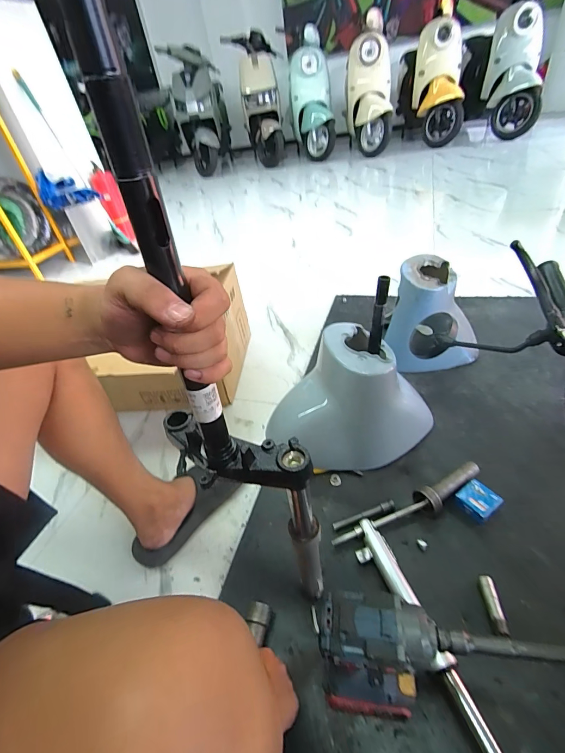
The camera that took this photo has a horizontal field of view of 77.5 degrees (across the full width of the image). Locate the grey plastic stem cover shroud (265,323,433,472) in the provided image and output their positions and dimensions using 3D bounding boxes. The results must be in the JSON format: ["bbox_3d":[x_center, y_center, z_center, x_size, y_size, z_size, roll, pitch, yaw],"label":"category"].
[{"bbox_3d":[0.138,0.066,0.787,0.205,0.253,0.240,-27,42,-18],"label":"grey plastic stem cover shroud"}]

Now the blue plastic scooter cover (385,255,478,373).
[{"bbox_3d":[0.405,-0.174,1.010,0.249,0.270,0.202,-11,38,2],"label":"blue plastic scooter cover"}]

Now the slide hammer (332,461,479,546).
[{"bbox_3d":[0.256,0.254,0.688,0.338,0.047,0.056,-22,39,-12],"label":"slide hammer"}]

